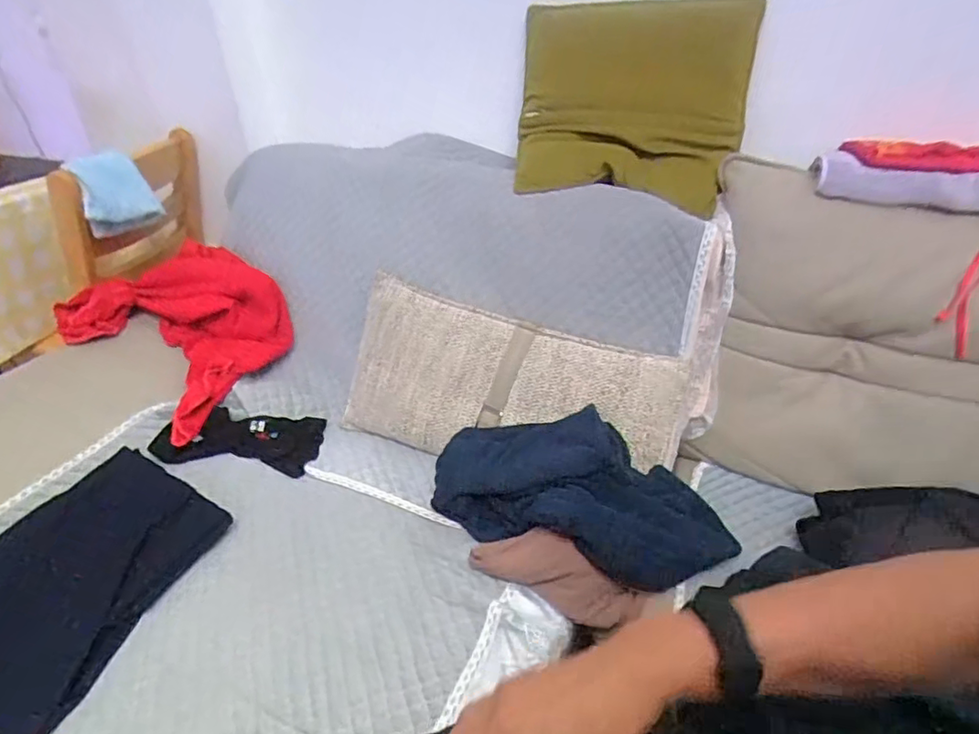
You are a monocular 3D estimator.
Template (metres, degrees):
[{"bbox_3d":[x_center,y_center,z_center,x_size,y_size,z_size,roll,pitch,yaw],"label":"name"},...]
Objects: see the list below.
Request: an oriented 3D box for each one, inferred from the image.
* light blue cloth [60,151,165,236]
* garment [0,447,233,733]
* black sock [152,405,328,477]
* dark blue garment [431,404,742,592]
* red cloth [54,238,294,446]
[{"bbox_3d":[-0.805,-0.377,1.259,0.149,0.156,0.038,-16,36,-21],"label":"light blue cloth"},{"bbox_3d":[-0.597,0.283,0.836,0.292,0.077,0.357,13,36,20],"label":"garment"},{"bbox_3d":[-0.472,0.135,1.109,0.294,0.040,0.149,2,34,5],"label":"black sock"},{"bbox_3d":[0.143,0.188,0.911,0.459,0.107,0.216,11,36,18],"label":"dark blue garment"},{"bbox_3d":[-0.658,-0.103,1.242,0.485,0.099,0.359,36,63,13],"label":"red cloth"}]

